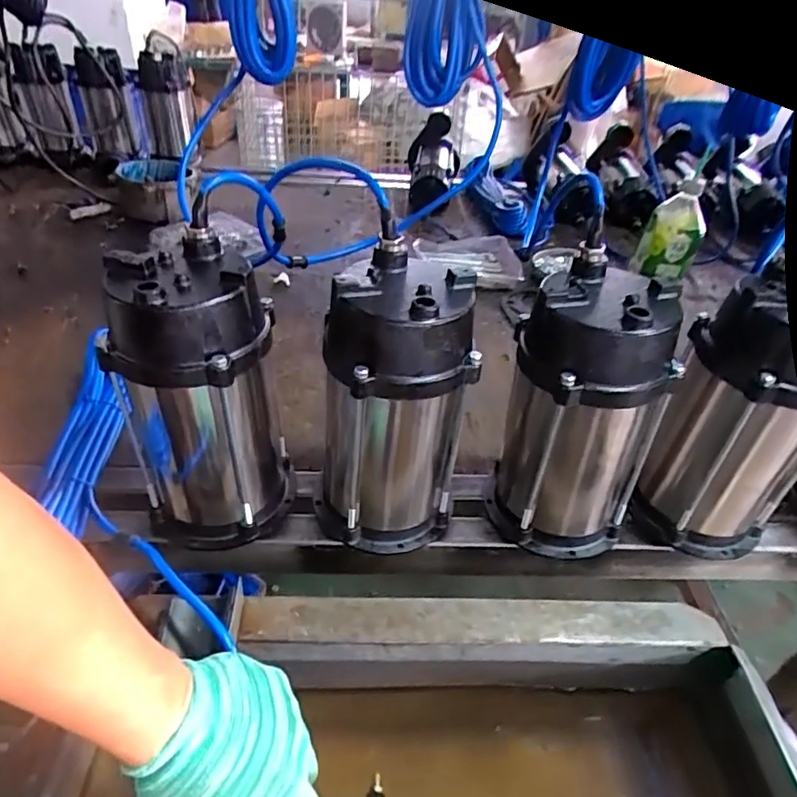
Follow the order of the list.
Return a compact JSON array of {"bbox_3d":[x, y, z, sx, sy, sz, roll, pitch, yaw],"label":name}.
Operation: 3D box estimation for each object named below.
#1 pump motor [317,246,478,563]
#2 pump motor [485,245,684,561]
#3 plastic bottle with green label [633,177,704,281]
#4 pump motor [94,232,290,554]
[{"bbox_3d":[-0.007,0.017,0.504,0.116,0.266,0.107,3,40,-2],"label":"pump motor"},{"bbox_3d":[0.159,0.025,0.509,0.134,0.261,0.106,17,41,15],"label":"pump motor"},{"bbox_3d":[0.408,-0.251,0.837,0.082,0.126,0.094,20,42,18],"label":"plastic bottle with green label"},{"bbox_3d":[-0.169,0.010,0.495,0.128,0.262,0.108,-11,42,-18],"label":"pump motor"}]

